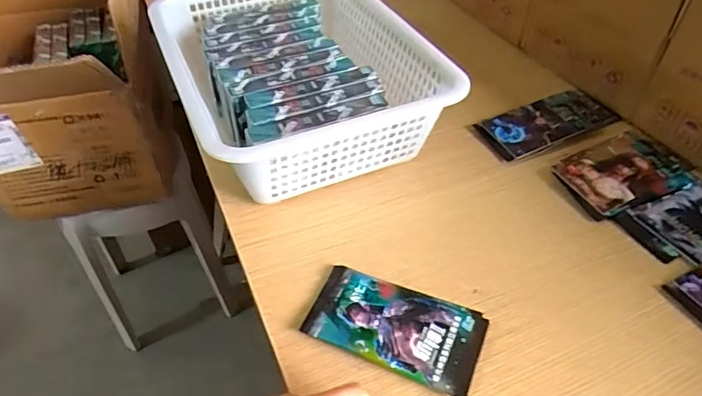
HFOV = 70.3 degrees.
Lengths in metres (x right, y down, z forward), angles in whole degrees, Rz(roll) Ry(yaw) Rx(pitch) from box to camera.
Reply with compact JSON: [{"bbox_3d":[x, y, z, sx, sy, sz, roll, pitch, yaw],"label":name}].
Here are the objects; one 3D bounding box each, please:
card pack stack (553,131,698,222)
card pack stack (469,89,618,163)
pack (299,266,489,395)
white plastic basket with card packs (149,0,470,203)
[{"bbox_3d":[0.293,-0.029,0.536,0.141,0.013,0.087,-21,49,-18],"label":"card pack stack"},{"bbox_3d":[0.244,-0.092,0.595,0.168,0.014,0.075,-17,48,-15],"label":"card pack stack"},{"bbox_3d":[0.036,0.105,0.413,0.141,0.012,0.078,17,49,17],"label":"pack"},{"bbox_3d":[-0.065,-0.147,0.593,0.261,0.104,0.356,-18,48,-16],"label":"white plastic basket with card packs"}]

